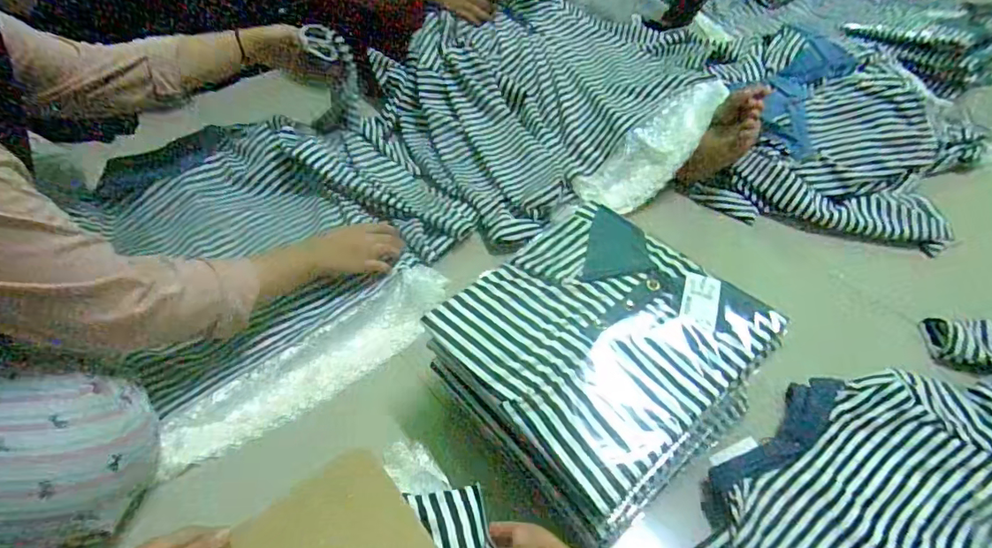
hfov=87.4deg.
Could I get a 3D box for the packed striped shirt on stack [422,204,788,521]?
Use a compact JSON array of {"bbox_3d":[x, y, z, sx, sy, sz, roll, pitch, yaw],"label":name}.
[{"bbox_3d":[0.104,0.053,0.533,0.258,0.018,0.257,-37,58,-18],"label":"packed striped shirt on stack"}]

